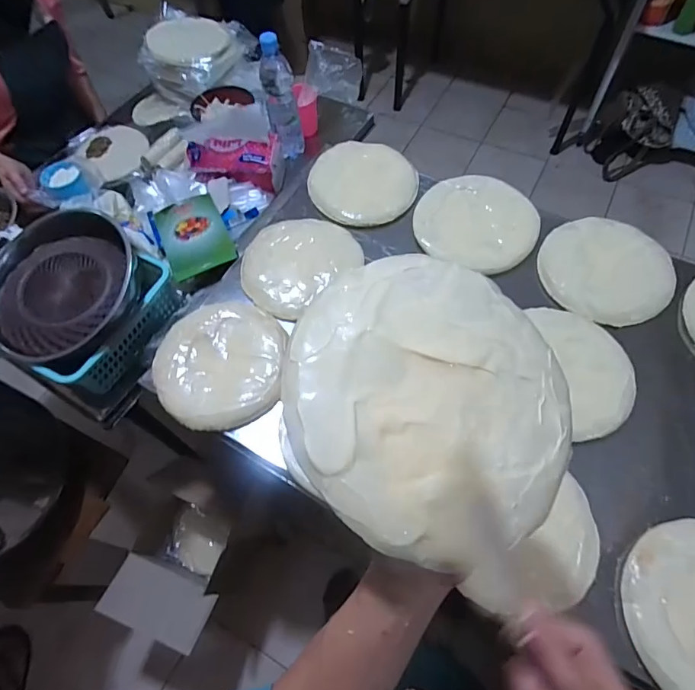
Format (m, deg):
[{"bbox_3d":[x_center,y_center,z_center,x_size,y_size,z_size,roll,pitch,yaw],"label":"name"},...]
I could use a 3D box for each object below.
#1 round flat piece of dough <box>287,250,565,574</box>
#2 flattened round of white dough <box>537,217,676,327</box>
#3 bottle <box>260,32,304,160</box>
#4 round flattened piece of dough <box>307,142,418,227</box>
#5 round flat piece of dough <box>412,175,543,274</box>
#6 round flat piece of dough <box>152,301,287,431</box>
[{"bbox_3d":[0.058,0.027,0.271,0.182,0.014,0.186,7,64,-15],"label":"round flat piece of dough"},{"bbox_3d":[0.409,-0.125,0.701,0.171,0.041,0.197,-34,65,-14],"label":"flattened round of white dough"},{"bbox_3d":[-0.131,-0.481,0.888,0.059,0.228,0.068,-9,62,-1],"label":"bottle"},{"bbox_3d":[0.025,-0.307,0.827,0.190,0.024,0.197,-1,62,2],"label":"round flattened piece of dough"},{"bbox_3d":[0.229,-0.225,0.763,0.197,0.044,0.195,-1,62,2],"label":"round flat piece of dough"},{"bbox_3d":[-0.188,0.026,0.646,0.184,0.039,0.187,-1,62,2],"label":"round flat piece of dough"}]

